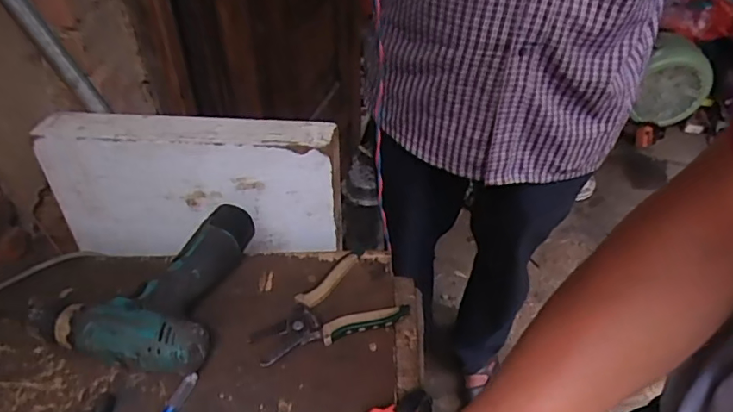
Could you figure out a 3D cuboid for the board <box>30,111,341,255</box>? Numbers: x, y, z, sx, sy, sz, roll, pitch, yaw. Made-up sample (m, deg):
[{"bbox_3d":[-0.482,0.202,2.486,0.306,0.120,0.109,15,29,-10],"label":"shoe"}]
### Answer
[{"bbox_3d":[-0.216,-0.024,0.676,0.365,0.182,0.065,2,36,4],"label":"board"}]

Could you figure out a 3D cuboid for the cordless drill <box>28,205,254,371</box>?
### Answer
[{"bbox_3d":[-0.233,0.082,0.559,0.182,0.062,0.197,5,42,3],"label":"cordless drill"}]

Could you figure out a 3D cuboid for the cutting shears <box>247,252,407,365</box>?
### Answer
[{"bbox_3d":[-0.046,0.104,0.556,0.155,0.026,0.094,-13,44,-16],"label":"cutting shears"}]

